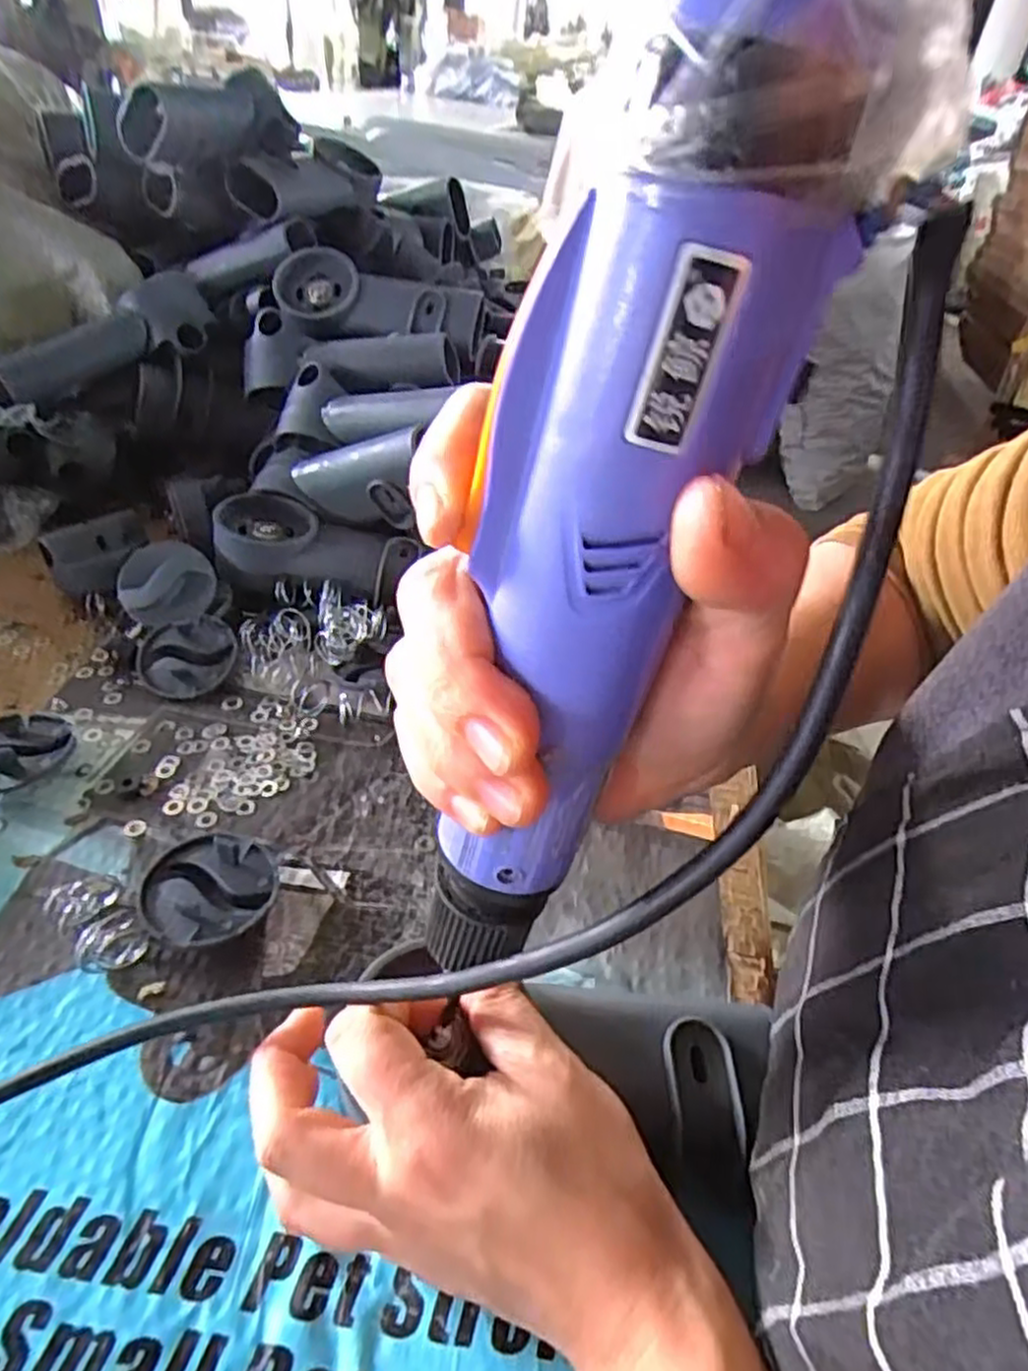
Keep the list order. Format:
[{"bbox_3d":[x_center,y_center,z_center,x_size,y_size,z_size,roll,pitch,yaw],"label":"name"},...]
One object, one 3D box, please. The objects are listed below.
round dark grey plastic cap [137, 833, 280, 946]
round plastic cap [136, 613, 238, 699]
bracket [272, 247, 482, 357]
[{"bbox_3d":[-0.136,0.092,0.333,0.056,0.021,0.054,-5,42,-10],"label":"round dark grey plastic cap"},{"bbox_3d":[-0.200,-0.016,0.452,0.056,0.015,0.056,3,64,-6],"label":"round plastic cap"},{"bbox_3d":[-0.110,-0.302,0.588,0.158,0.051,0.064,10,42,7],"label":"bracket"}]

